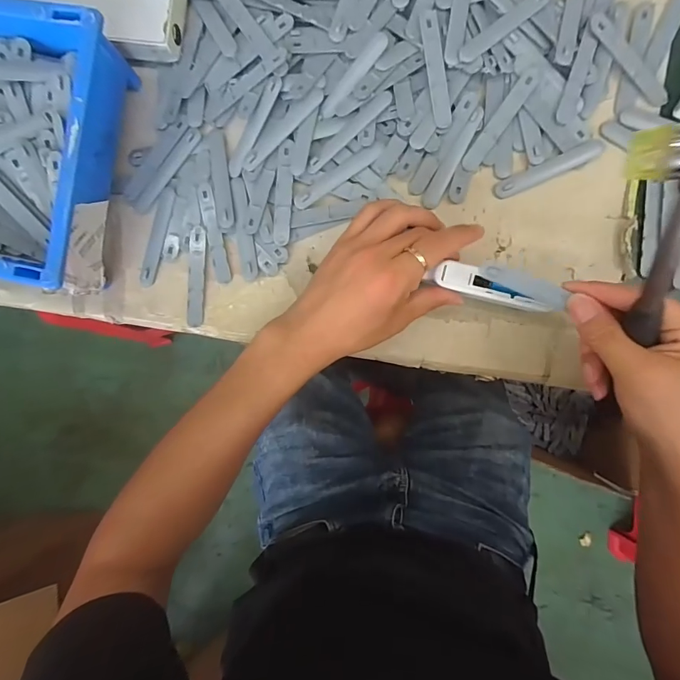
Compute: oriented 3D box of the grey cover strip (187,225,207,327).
[{"bbox_3d":[-0.138,-0.061,0.383,0.015,0.004,0.094,4,94,4],"label":"grey cover strip"}]

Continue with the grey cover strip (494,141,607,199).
[{"bbox_3d":[0.186,-0.152,0.356,0.092,0.010,0.016,-22,92,5],"label":"grey cover strip"}]

